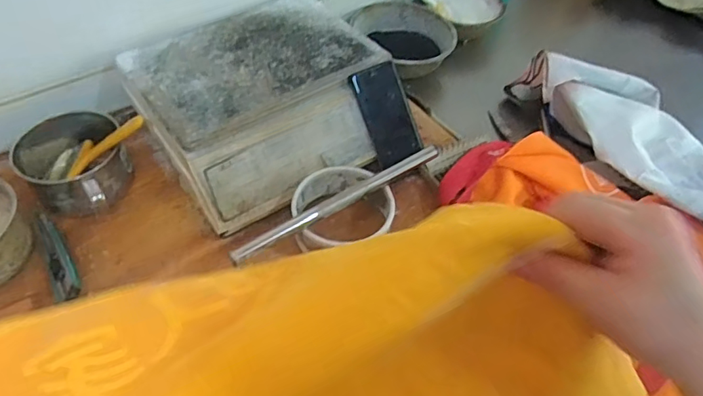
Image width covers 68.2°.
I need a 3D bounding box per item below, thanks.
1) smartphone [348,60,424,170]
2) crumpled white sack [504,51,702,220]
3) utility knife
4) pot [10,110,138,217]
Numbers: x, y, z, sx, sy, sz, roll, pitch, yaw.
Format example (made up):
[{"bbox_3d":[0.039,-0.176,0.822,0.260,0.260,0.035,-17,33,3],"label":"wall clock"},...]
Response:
[{"bbox_3d":[0.050,-0.118,0.733,0.071,0.135,0.010,-26,12,-9],"label":"smartphone"},{"bbox_3d":[0.448,-0.079,0.772,0.158,0.090,0.473,-28,58,-23],"label":"crumpled white sack"},{"bbox_3d":[-0.356,0.067,0.627,0.028,0.015,0.139,-24,57,-20],"label":"utility knife"},{"bbox_3d":[-0.368,-0.046,0.679,0.132,0.092,0.133,2,52,-2],"label":"pot"}]

